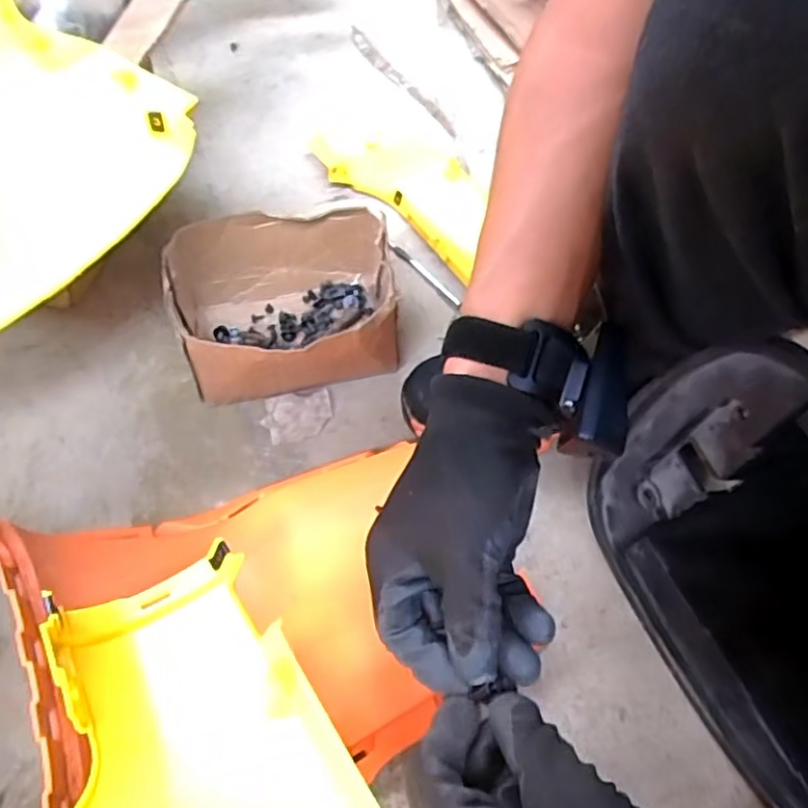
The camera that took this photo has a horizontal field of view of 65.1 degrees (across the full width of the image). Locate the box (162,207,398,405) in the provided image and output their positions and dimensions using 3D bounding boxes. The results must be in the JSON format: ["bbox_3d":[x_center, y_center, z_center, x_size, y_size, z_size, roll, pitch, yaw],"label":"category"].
[{"bbox_3d":[-0.104,-0.084,0.583,0.191,0.101,0.165,-11,58,-12],"label":"box"}]

